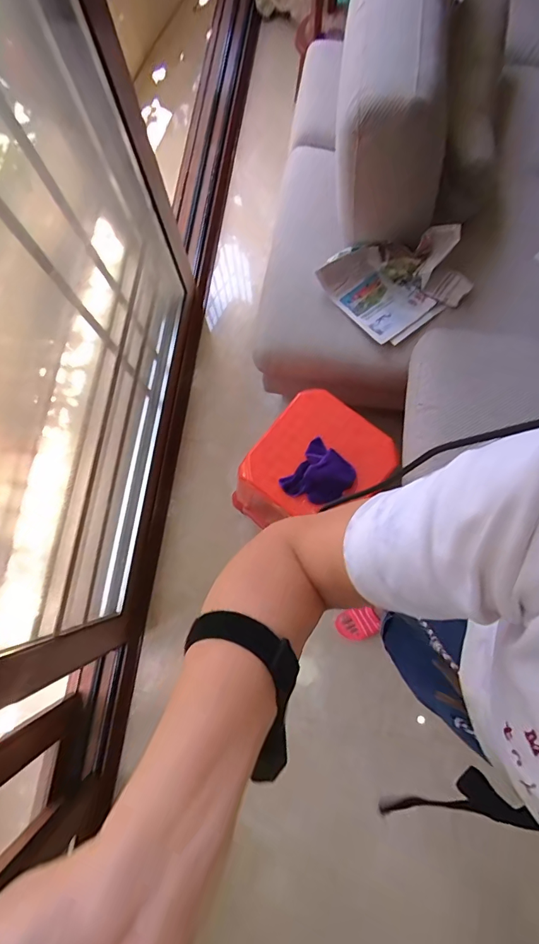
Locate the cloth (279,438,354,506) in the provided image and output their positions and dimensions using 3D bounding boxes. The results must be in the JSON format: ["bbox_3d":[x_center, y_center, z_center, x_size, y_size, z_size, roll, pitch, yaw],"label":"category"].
[{"bbox_3d":[0.107,0.007,0.889,0.117,0.046,0.133,38,82,8],"label":"cloth"}]

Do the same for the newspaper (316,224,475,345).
[{"bbox_3d":[0.285,-0.445,0.970,0.225,0.154,0.257,-42,81,-7],"label":"newspaper"}]

